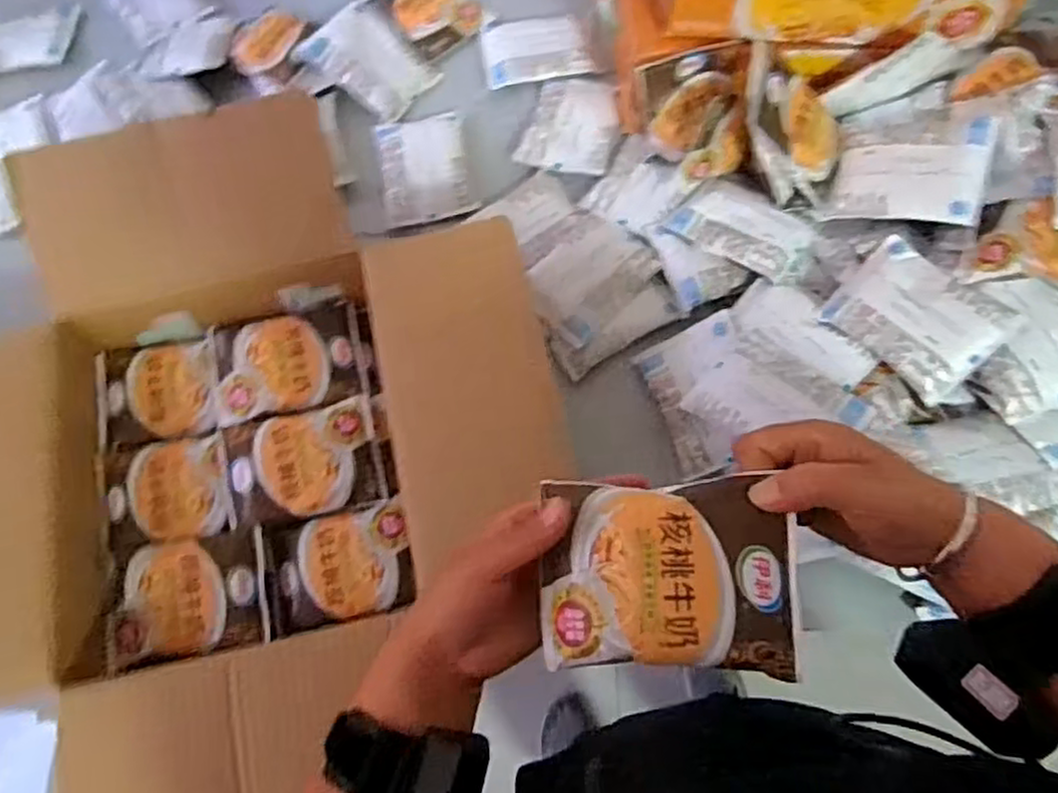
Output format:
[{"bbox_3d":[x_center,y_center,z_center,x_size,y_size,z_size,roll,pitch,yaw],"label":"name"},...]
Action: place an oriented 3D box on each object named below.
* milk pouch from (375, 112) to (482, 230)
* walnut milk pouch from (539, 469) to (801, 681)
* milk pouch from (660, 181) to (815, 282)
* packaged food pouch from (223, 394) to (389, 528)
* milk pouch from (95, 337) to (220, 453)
[{"bbox_3d":[-0.113,-0.248,0.781,0.095,0.024,0.119,-14,70,-3],"label":"milk pouch"},{"bbox_3d":[0.068,0.090,0.370,0.126,0.015,0.093,-5,80,17],"label":"walnut milk pouch"},{"bbox_3d":[0.213,-0.167,0.715,0.131,0.019,0.078,34,75,13],"label":"milk pouch"},{"bbox_3d":[-0.201,0.056,0.640,0.129,0.014,0.098,-16,71,-4],"label":"packaged food pouch"},{"bbox_3d":[-0.343,-0.004,0.671,0.106,0.020,0.093,-12,70,-2],"label":"milk pouch"}]

